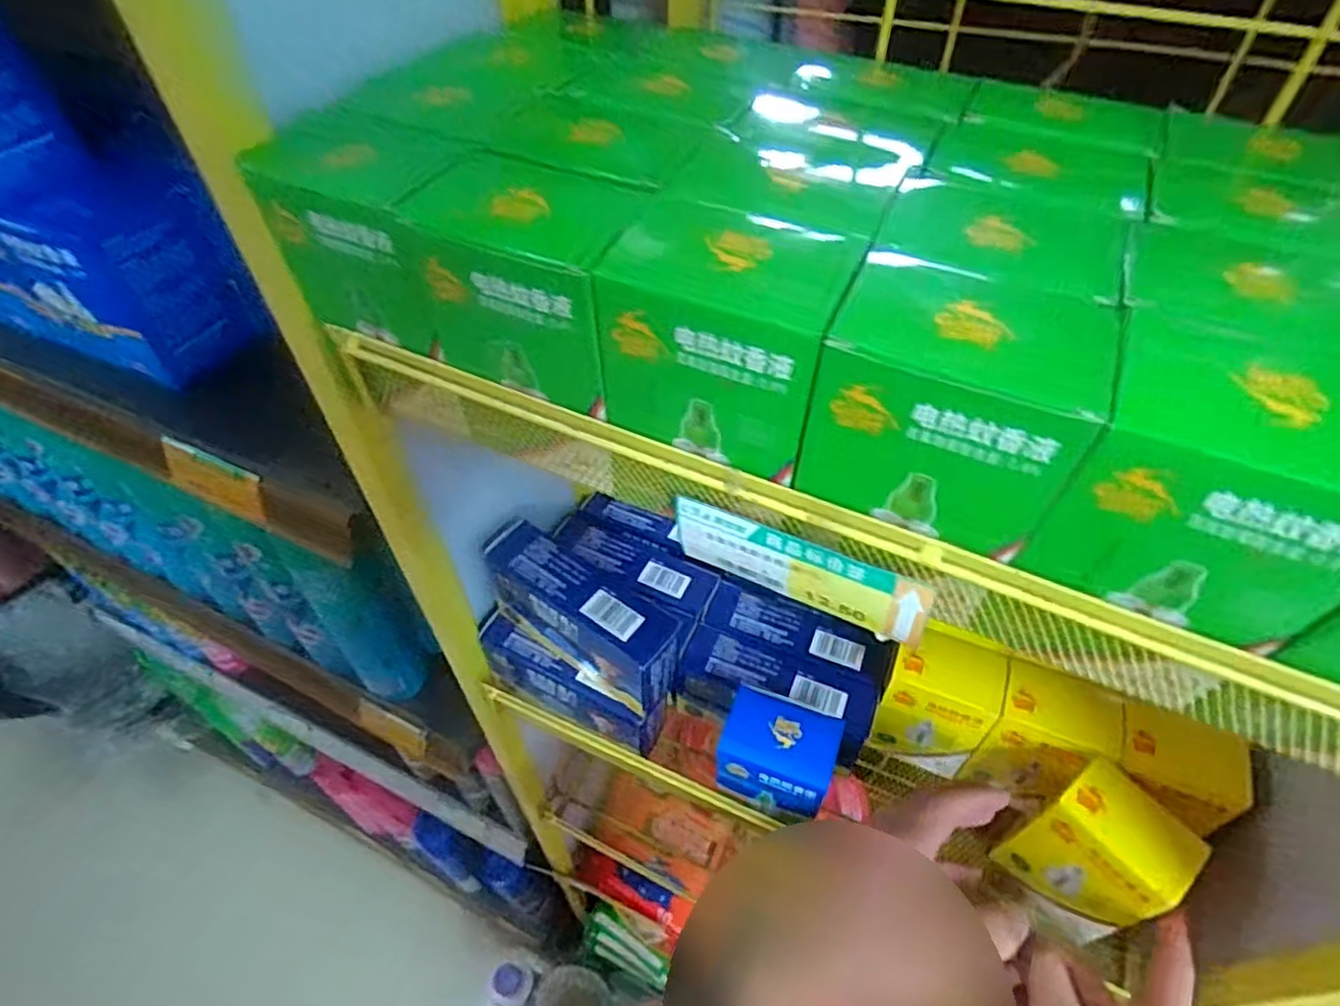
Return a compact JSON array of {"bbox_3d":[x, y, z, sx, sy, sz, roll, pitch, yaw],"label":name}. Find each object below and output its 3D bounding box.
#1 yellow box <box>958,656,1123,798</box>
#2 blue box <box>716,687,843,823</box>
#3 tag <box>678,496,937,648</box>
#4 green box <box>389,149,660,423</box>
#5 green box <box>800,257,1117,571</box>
[{"bbox_3d":[0.236,0.150,0.450,0.062,0.089,0.047,22,52,18],"label":"yellow box"},{"bbox_3d":[0.065,0.157,0.432,0.065,0.070,0.050,17,51,14],"label":"blue box"},{"bbox_3d":[0.043,0.023,0.238,0.086,0.034,0.004,23,53,19],"label":"tag"},{"bbox_3d":[-0.044,-0.073,0.235,0.067,0.062,0.044,21,52,17],"label":"green box"},{"bbox_3d":[0.076,-0.025,0.196,0.070,0.061,0.049,16,51,13],"label":"green box"}]

